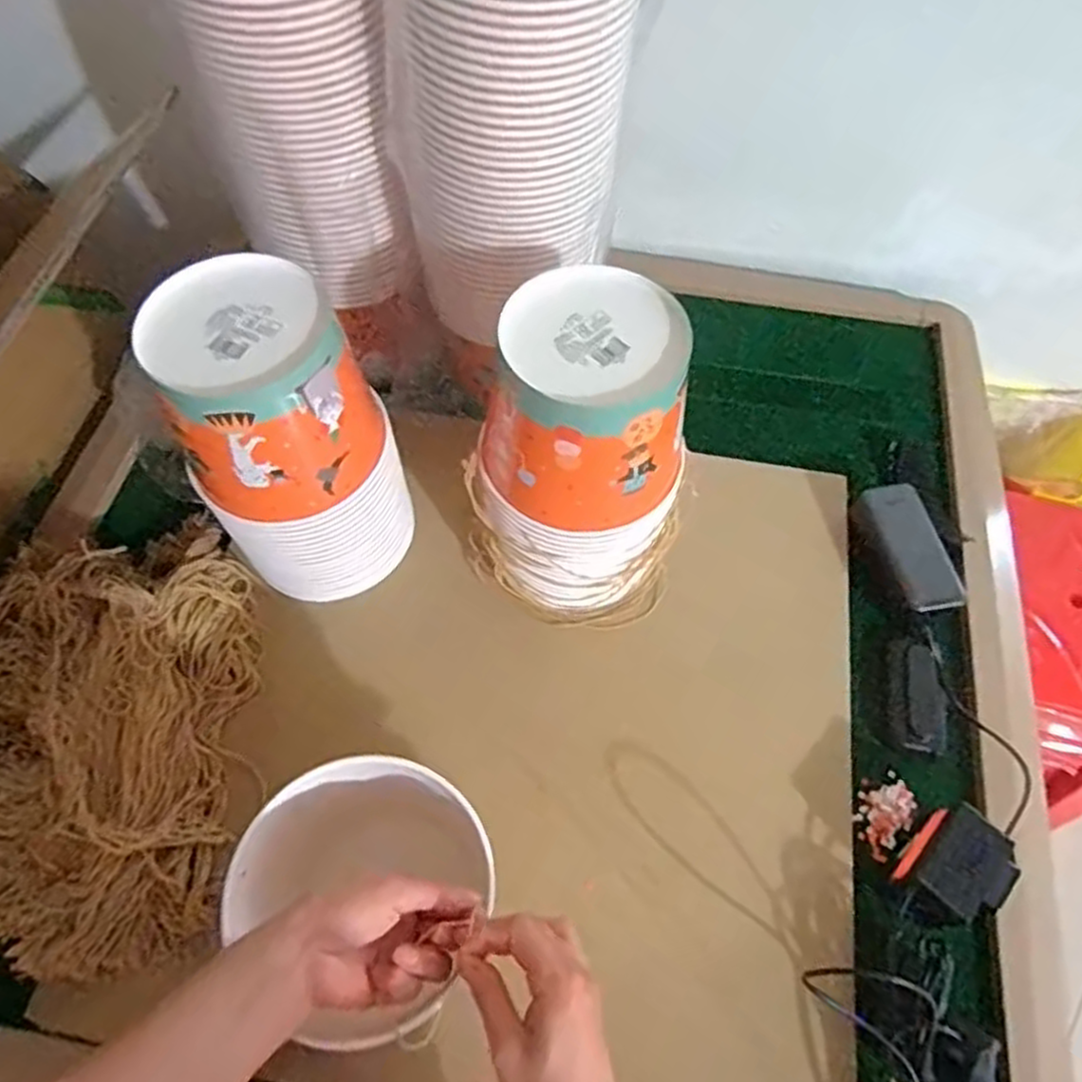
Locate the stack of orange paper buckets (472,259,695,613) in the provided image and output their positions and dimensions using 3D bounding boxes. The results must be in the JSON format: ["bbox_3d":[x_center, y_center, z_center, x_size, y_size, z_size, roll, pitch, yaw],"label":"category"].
[{"bbox_3d":[0.032,-0.061,0.613,0.154,0.273,0.143,21,62,11],"label":"stack of orange paper buckets"}]

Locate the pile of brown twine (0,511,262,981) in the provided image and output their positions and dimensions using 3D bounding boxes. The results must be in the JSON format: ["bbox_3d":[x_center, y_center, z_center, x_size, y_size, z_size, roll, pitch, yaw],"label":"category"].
[{"bbox_3d":[-0.370,0.150,0.610,0.262,0.062,0.349,-14,62,-9],"label":"pile of brown twine"}]

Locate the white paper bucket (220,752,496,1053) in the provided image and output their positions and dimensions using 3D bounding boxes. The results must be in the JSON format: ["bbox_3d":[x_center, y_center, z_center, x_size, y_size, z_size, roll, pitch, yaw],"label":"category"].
[{"bbox_3d":[-0.123,0.244,0.524,0.145,0.127,0.162,14,61,7],"label":"white paper bucket"}]

